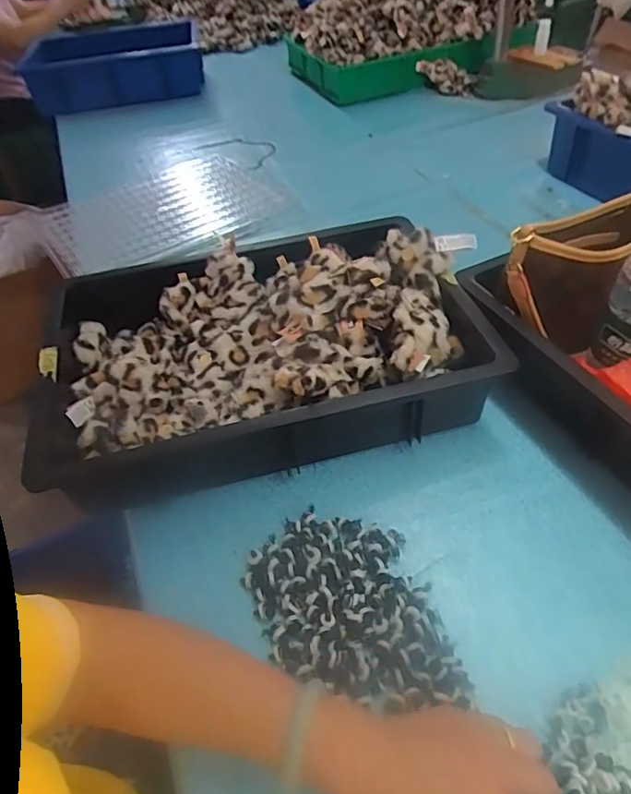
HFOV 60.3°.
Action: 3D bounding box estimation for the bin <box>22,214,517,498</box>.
[{"bbox_3d":[-0.051,-0.054,0.572,0.415,0.120,0.273,-14,46,-7],"label":"bin"}]

